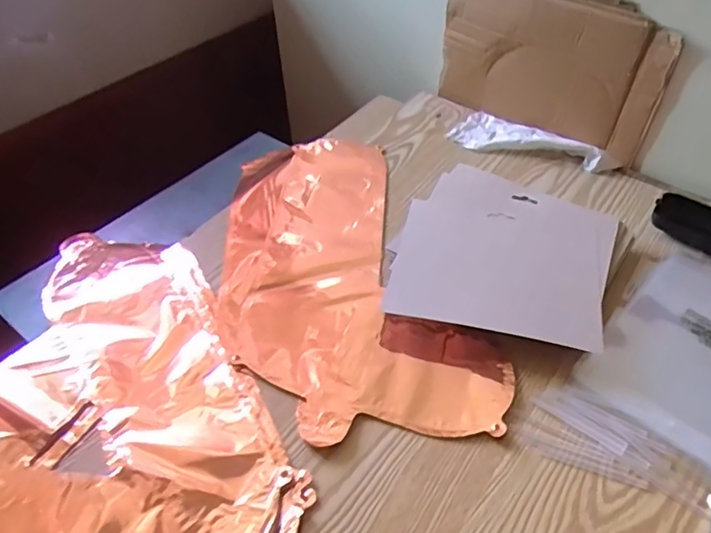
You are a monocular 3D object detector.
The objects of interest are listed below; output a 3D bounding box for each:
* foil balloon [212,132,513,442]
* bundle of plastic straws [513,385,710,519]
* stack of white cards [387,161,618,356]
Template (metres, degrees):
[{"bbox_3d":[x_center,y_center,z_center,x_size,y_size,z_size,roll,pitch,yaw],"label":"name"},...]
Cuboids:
[{"bbox_3d":[-0.021,-0.004,0.584,0.230,0.021,0.422,-9,46,-7],"label":"foil balloon"},{"bbox_3d":[0.201,0.136,0.431,0.132,0.005,0.065,21,50,20],"label":"bundle of plastic straws"},{"bbox_3d":[0.150,-0.017,0.560,0.199,0.032,0.201,15,48,16],"label":"stack of white cards"}]

